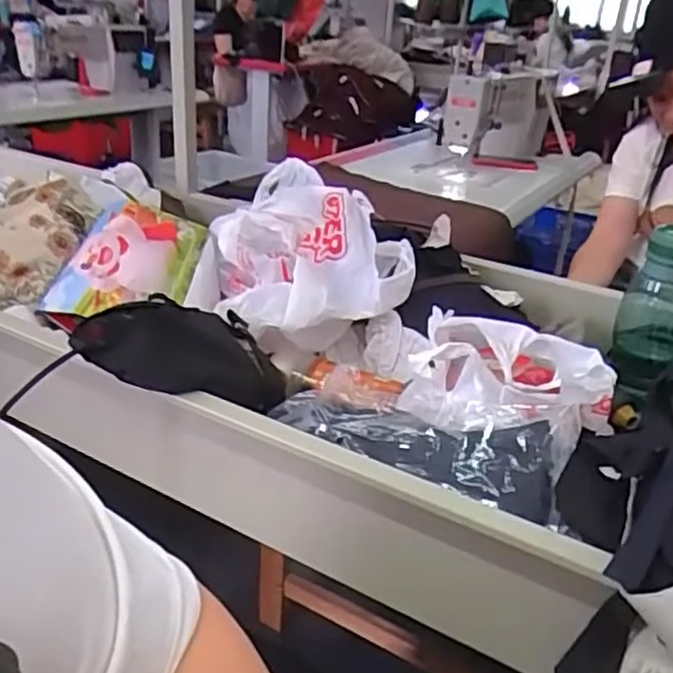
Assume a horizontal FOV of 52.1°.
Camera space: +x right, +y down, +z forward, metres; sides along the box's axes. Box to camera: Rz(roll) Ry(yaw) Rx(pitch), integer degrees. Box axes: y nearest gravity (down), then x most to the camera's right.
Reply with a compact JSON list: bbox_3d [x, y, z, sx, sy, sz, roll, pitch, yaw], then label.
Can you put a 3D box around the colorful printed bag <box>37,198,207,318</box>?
[{"bbox_3d":[-0.276,-0.092,0.917,0.160,0.064,0.182,13,70,15],"label":"colorful printed bag"}]

